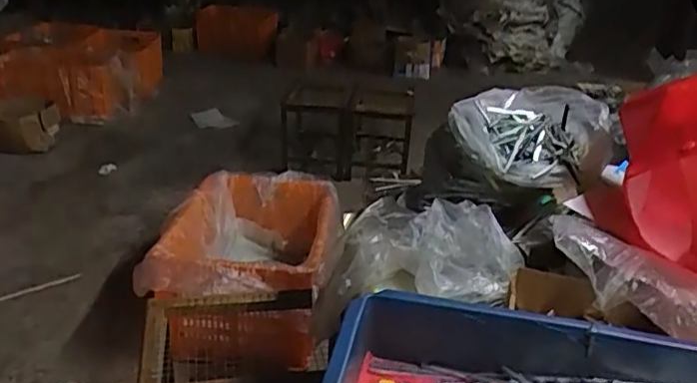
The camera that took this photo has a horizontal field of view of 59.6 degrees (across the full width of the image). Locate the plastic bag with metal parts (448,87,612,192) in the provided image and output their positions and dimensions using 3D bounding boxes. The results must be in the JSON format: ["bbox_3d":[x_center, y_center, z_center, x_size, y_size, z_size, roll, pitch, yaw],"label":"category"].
[{"bbox_3d":[0.231,-0.072,0.790,0.191,0.089,0.137,22,31,34],"label":"plastic bag with metal parts"}]

